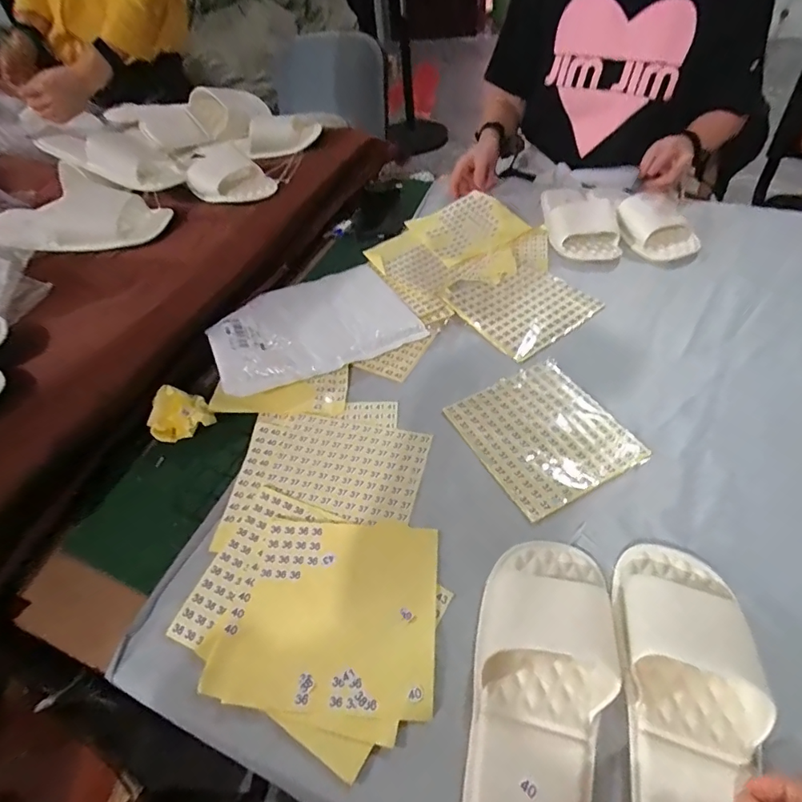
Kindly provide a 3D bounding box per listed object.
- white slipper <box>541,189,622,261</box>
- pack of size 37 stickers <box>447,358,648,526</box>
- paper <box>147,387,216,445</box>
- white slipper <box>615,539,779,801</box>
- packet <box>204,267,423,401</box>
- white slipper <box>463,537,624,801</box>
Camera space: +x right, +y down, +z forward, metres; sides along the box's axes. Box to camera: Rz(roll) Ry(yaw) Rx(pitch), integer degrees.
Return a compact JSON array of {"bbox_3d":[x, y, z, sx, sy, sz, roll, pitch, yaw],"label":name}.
[{"bbox_3d":[0.295,-0.309,0.794,0.099,0.046,0.205,-1,47,6],"label":"white slipper"},{"bbox_3d":[0.158,0.033,0.530,0.155,0.004,0.167,-24,49,-15],"label":"pack of size 37 stickers"},{"bbox_3d":[-0.264,0.021,0.566,0.068,0.046,0.072,-33,52,-22],"label":"paper"},{"bbox_3d":[0.210,0.211,0.338,0.096,0.050,0.237,7,52,13],"label":"white slipper"},{"bbox_3d":[-0.125,-0.110,0.654,0.266,0.066,0.198,-25,49,-15],"label":"packet"},{"bbox_3d":[0.104,0.212,0.360,0.102,0.042,0.232,13,54,18],"label":"white slipper"}]

